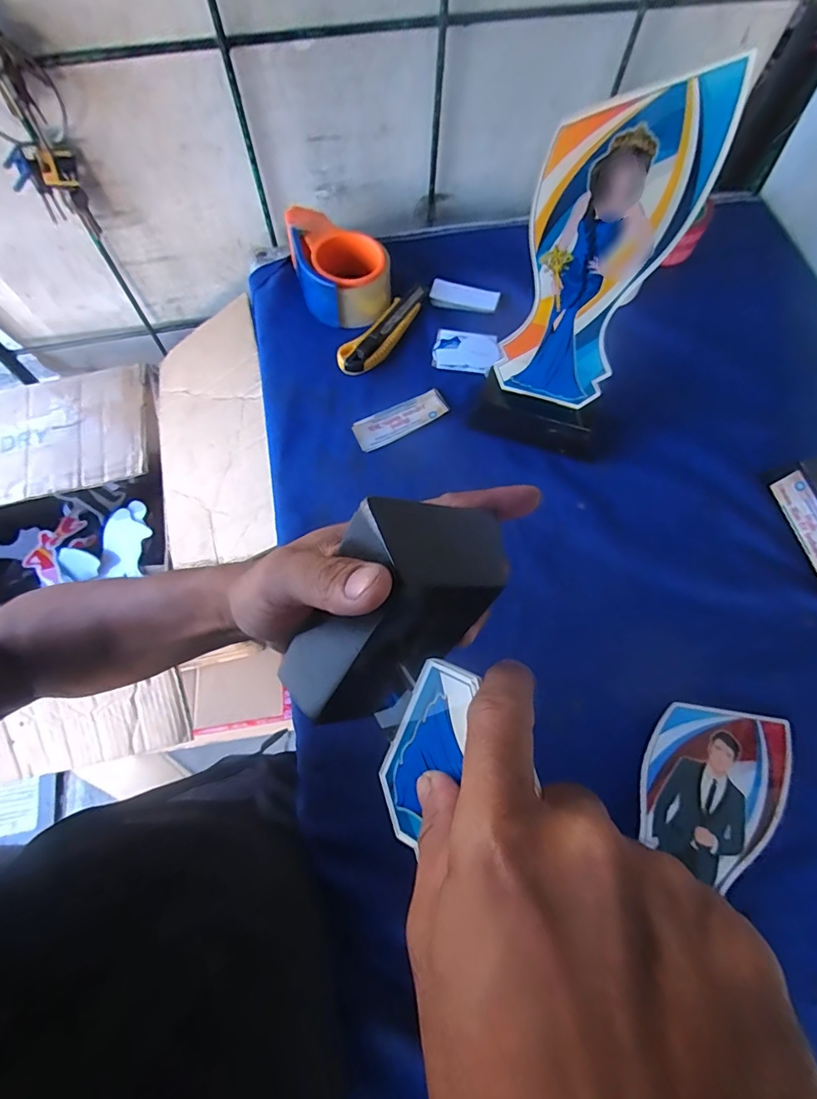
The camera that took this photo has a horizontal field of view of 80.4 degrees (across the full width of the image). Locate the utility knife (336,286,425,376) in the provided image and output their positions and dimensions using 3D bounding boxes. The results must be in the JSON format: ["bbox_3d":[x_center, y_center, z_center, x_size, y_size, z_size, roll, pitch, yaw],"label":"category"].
[{"bbox_3d":[-0.027,-0.253,0.556,0.037,0.011,0.141,36,72,13],"label":"utility knife"}]

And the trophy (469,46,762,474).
[{"bbox_3d":[0.132,-0.184,0.384,0.125,0.278,0.042,20,69,7],"label":"trophy"}]

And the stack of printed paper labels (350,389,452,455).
[{"bbox_3d":[-0.008,-0.140,0.524,0.104,0.008,0.038,-26,70,-11],"label":"stack of printed paper labels"}]

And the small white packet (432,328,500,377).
[{"bbox_3d":[0.066,-0.228,0.555,0.073,0.013,0.052,15,69,6],"label":"small white packet"}]

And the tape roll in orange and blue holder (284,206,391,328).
[{"bbox_3d":[-0.080,-0.335,0.567,0.100,0.057,0.128,-18,69,-7],"label":"tape roll in orange and blue holder"}]

